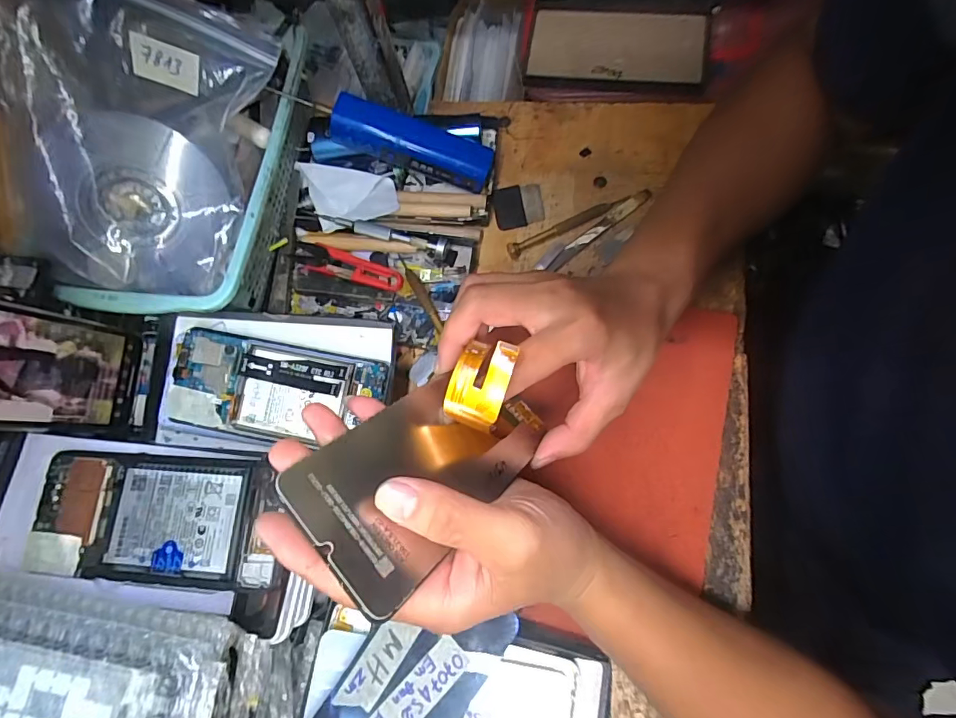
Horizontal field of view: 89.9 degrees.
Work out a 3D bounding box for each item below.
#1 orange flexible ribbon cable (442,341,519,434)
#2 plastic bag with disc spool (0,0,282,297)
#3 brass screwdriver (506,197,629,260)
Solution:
[{"bbox_3d":[0.001,0.012,0.250,0.030,0.018,0.043,18,74,8],"label":"orange flexible ribbon cable"},{"bbox_3d":[-0.238,-0.146,0.327,0.143,0.024,0.198,16,114,-24],"label":"plastic bag with disc spool"},{"bbox_3d":[0.075,-0.115,0.414,0.110,0.011,0.015,-26,74,-2],"label":"brass screwdriver"}]

